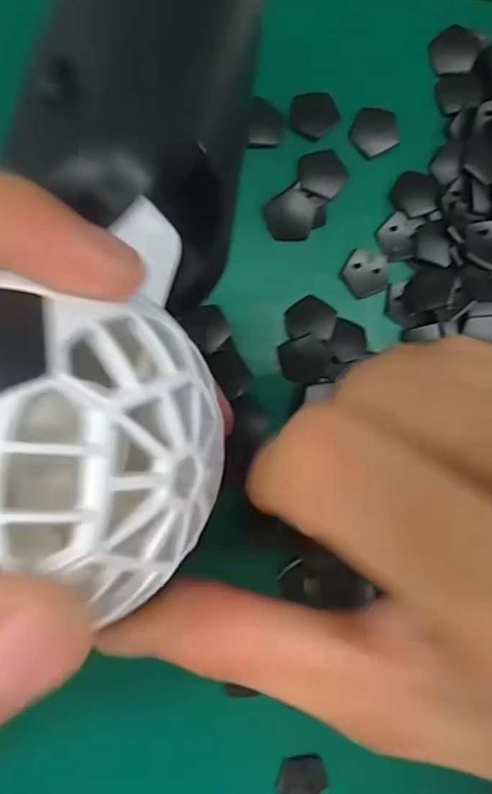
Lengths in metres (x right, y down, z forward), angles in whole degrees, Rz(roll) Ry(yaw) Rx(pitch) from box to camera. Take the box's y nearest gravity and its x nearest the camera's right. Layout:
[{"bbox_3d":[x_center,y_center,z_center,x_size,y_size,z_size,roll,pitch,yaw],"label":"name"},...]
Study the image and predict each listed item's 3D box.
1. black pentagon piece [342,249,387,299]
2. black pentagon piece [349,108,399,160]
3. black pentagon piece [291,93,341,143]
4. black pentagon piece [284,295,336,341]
[{"bbox_3d":[0.048,-0.050,0.205,0.019,0.004,0.018,-33,94,-7],"label":"black pentagon piece"},{"bbox_3d":[0.051,-0.106,0.204,0.019,0.004,0.018,-29,94,-7],"label":"black pentagon piece"},{"bbox_3d":[0.026,-0.111,0.201,0.018,0.004,0.019,45,84,-5],"label":"black pentagon piece"},{"bbox_3d":[0.025,-0.031,0.202,0.019,0.004,0.017,8,88,-8],"label":"black pentagon piece"}]

